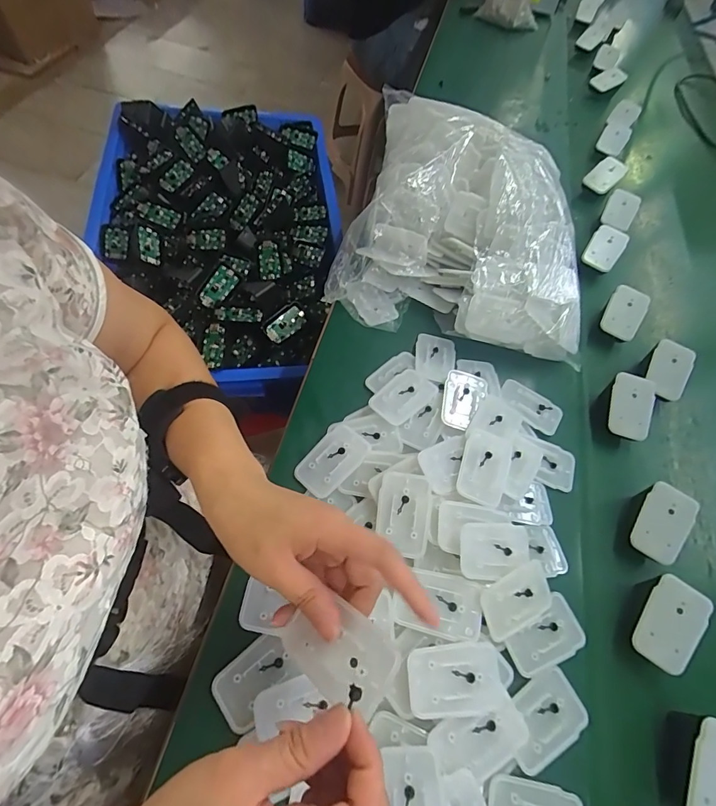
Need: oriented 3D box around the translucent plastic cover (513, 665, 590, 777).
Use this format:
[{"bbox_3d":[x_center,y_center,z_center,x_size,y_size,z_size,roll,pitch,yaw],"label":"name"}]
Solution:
[{"bbox_3d":[0.141,0.238,0.315,0.067,0.010,0.045,-22,67,-20],"label":"translucent plastic cover"}]

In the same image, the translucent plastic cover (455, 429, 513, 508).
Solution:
[{"bbox_3d":[0.118,0.060,0.387,0.046,0.006,0.070,25,66,-2],"label":"translucent plastic cover"}]

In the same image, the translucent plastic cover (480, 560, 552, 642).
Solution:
[{"bbox_3d":[0.131,0.158,0.338,0.069,0.006,0.041,-19,85,-22],"label":"translucent plastic cover"}]

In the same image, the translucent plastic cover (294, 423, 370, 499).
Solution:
[{"bbox_3d":[-0.024,0.054,0.390,0.044,0.010,0.070,40,63,13],"label":"translucent plastic cover"}]

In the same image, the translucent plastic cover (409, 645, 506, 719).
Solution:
[{"bbox_3d":[0.071,0.203,0.304,0.069,0.013,0.043,1,61,-9],"label":"translucent plastic cover"}]

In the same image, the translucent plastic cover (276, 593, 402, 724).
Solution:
[{"bbox_3d":[-0.012,0.141,0.240,0.070,0.006,0.043,21,73,32],"label":"translucent plastic cover"}]

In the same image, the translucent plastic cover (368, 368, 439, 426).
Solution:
[{"bbox_3d":[0.047,-0.007,0.433,0.069,0.013,0.045,-39,70,-22],"label":"translucent plastic cover"}]

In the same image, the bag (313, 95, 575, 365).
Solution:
[{"bbox_3d":[0.140,-0.213,0.506,0.312,0.135,0.278,22,60,3],"label":"bag"}]

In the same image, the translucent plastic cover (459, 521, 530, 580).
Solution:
[{"bbox_3d":[0.115,0.123,0.343,0.062,0.007,0.042,6,76,-11],"label":"translucent plastic cover"}]

